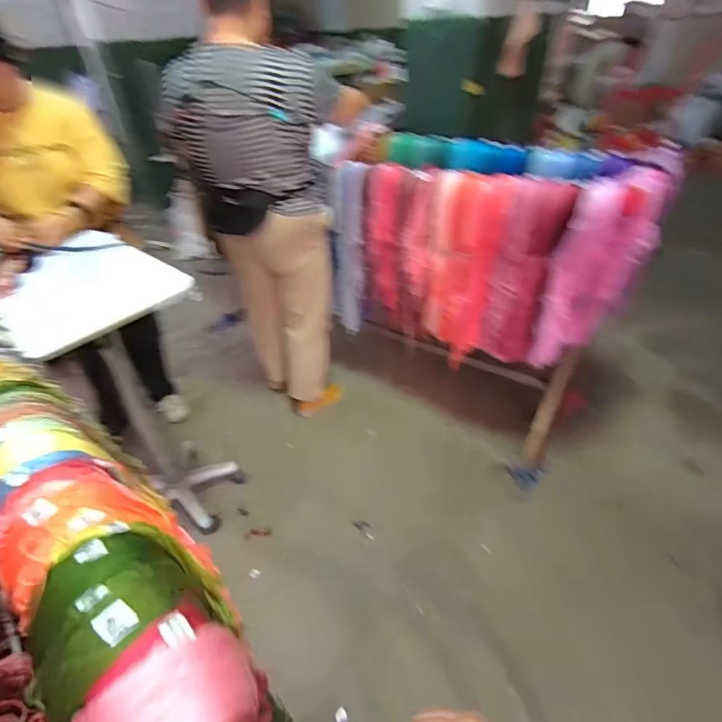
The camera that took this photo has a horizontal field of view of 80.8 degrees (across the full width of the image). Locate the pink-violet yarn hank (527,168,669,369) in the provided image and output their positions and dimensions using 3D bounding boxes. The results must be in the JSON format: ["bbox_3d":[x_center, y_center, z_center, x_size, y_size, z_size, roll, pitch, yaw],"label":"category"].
[{"bbox_3d":[0.624,-0.207,1.156,0.208,0.593,0.123,20,44,27],"label":"pink-violet yarn hank"}]

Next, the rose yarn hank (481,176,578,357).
[{"bbox_3d":[0.467,-0.223,1.232,0.082,0.556,0.190,-31,45,-30],"label":"rose yarn hank"}]

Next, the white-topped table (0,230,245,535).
[{"bbox_3d":[-0.652,0.124,1.261,0.476,0.865,0.340,25,47,32],"label":"white-topped table"}]

